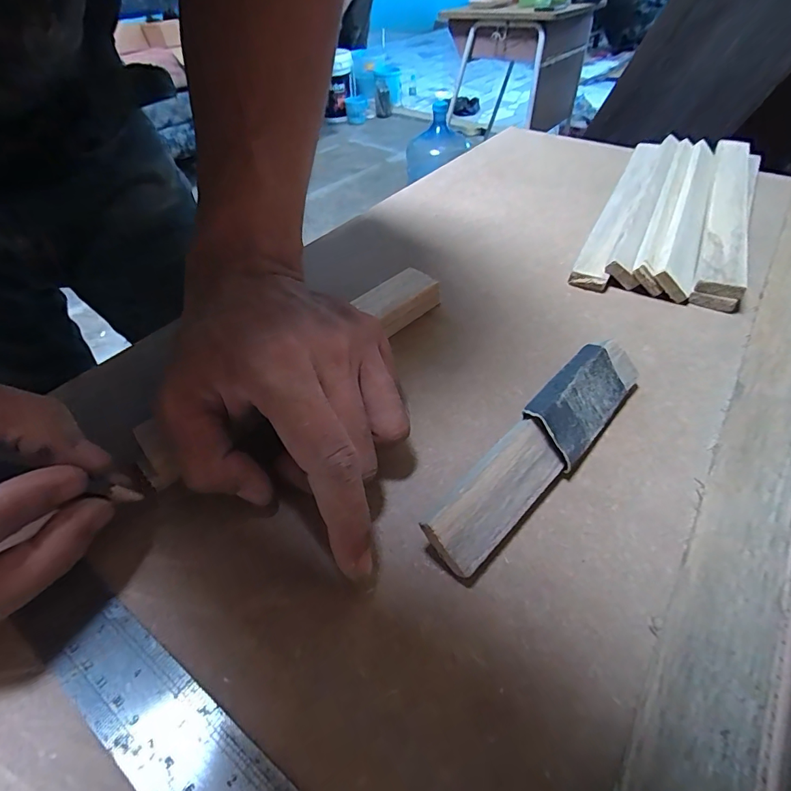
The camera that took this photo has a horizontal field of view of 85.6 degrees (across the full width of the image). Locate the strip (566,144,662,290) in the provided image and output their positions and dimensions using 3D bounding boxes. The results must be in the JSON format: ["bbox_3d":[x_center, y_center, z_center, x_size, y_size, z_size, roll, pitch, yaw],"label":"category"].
[{"bbox_3d":[0.210,-0.183,0.393,0.025,0.013,0.309,20,51,21],"label":"strip"}]

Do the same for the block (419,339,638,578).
[{"bbox_3d":[0.071,0.021,0.200,0.027,0.030,0.148,35,57,28],"label":"block"}]

